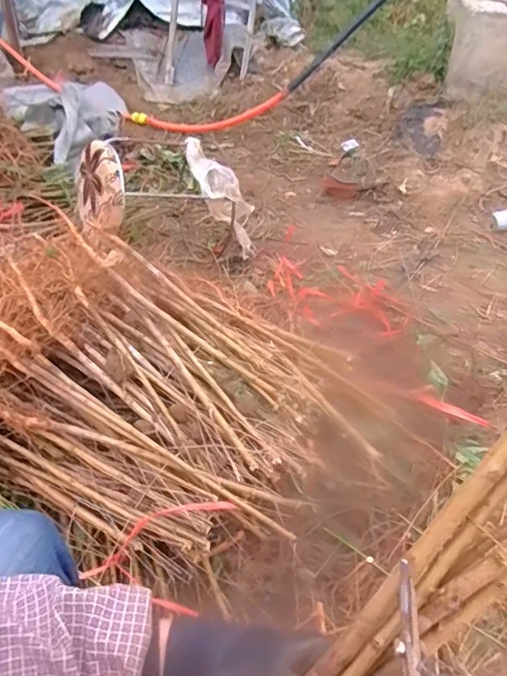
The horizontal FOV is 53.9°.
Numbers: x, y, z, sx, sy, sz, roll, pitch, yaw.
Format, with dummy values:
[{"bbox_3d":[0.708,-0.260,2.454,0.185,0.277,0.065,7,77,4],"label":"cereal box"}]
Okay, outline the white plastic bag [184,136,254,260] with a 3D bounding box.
[{"bbox_3d":[-0.092,-0.404,1.376,0.104,0.149,0.361,-32,91,-26],"label":"white plastic bag"}]

